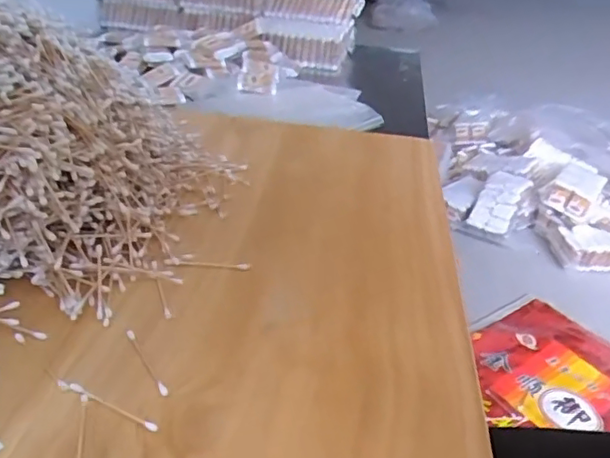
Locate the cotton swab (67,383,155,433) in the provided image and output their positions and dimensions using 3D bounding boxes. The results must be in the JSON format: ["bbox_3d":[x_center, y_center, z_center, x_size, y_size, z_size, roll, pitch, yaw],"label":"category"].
[{"bbox_3d":[-0.124,0.113,0.376,0.071,0.004,0.007,19,30,22],"label":"cotton swab"}]

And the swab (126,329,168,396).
[{"bbox_3d":[-0.113,0.092,0.415,0.005,0.004,0.074,-12,33,-31],"label":"swab"}]

